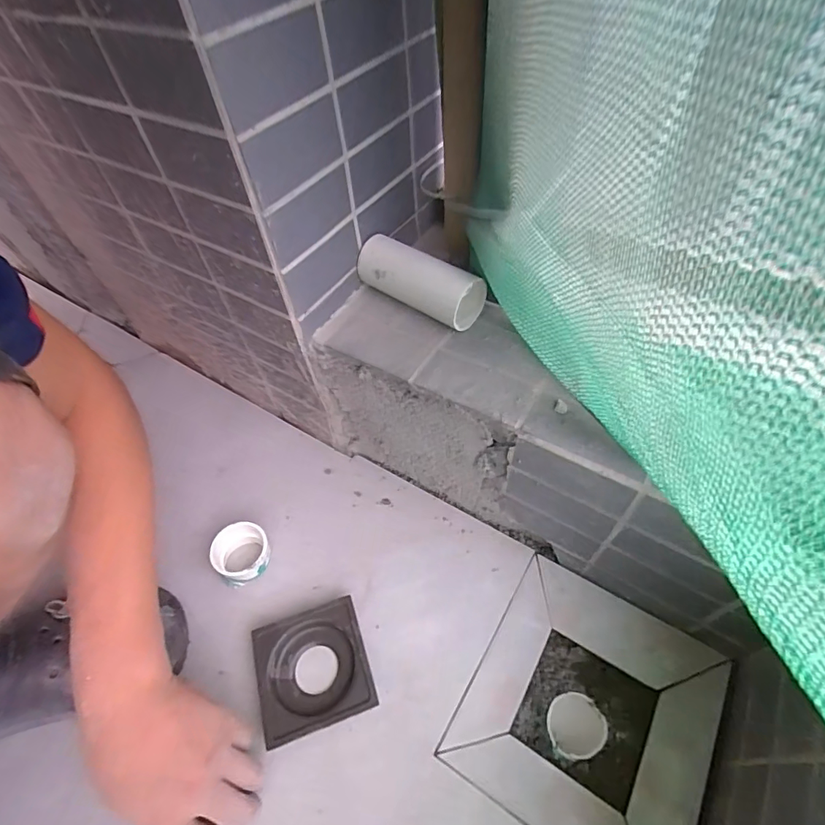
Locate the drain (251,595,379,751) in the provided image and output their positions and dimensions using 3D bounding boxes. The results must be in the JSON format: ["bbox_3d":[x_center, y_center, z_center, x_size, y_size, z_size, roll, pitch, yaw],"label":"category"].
[{"bbox_3d":[-0.090,0.234,0.425,0.096,0.025,0.096,-18,54,-9],"label":"drain"}]

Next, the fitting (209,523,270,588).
[{"bbox_3d":[-0.176,0.149,0.481,0.054,0.041,0.057,-2,53,3],"label":"fitting"}]

